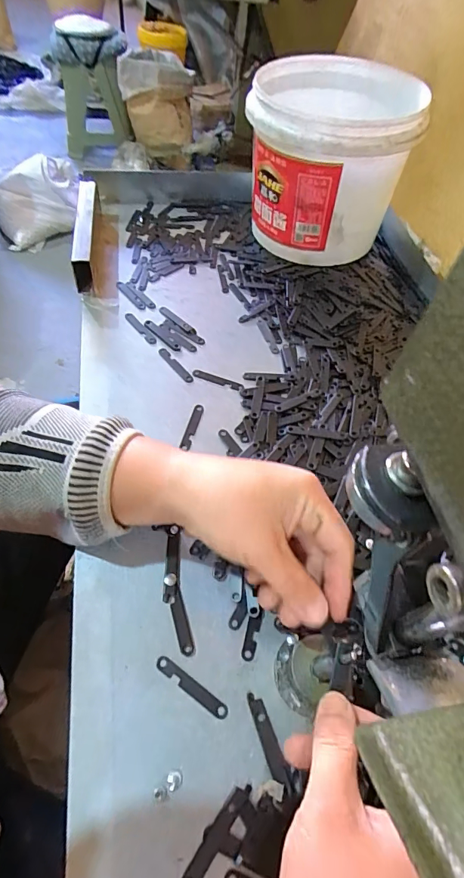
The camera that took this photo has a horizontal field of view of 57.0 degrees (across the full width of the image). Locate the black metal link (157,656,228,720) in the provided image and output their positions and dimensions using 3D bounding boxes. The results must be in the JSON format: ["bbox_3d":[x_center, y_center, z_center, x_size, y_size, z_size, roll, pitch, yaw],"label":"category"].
[{"bbox_3d":[-0.025,0.153,0.264,0.052,0.004,0.009,32,57,14],"label":"black metal link"}]

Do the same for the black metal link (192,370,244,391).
[{"bbox_3d":[-0.013,-0.057,0.413,0.051,0.004,0.009,18,55,5],"label":"black metal link"}]

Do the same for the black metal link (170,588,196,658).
[{"bbox_3d":[-0.033,0.122,0.284,0.010,0.004,0.041,-13,58,-16],"label":"black metal link"}]

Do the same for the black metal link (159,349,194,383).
[{"bbox_3d":[-0.055,-0.072,0.419,0.008,0.004,0.051,-32,65,-26],"label":"black metal link"}]

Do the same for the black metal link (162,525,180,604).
[{"bbox_3d":[-0.043,0.090,0.306,0.010,0.005,0.052,4,55,-5],"label":"black metal link"}]

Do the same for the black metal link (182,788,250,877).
[{"bbox_3d":[-0.009,0.212,0.226,0.009,0.004,0.050,34,58,16],"label":"black metal link"}]

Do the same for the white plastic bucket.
[{"bbox_3d":[0.107,-0.320,0.505,0.179,0.157,0.190,24,57,11],"label":"white plastic bucket"}]

